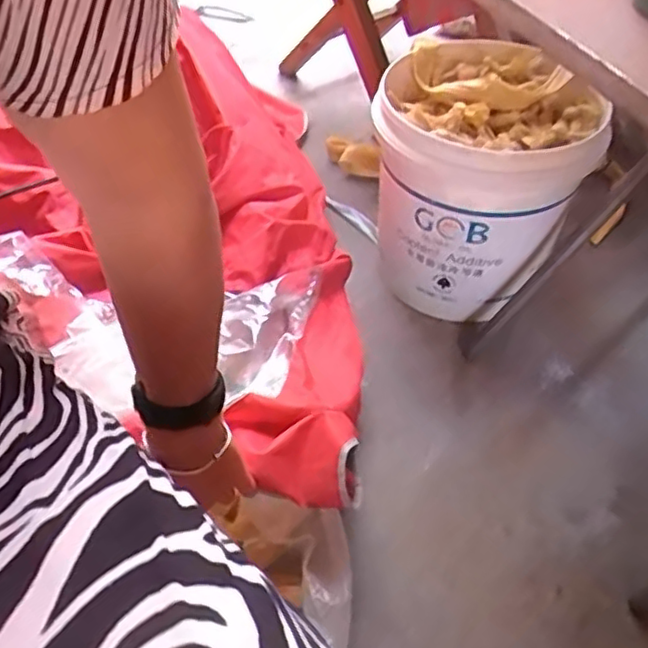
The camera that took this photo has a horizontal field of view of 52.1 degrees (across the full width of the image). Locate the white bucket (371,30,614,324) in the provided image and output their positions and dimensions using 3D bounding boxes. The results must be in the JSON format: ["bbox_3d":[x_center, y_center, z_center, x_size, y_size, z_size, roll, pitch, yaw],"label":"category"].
[{"bbox_3d":[0.205,-0.193,0.909,0.274,0.287,0.343,24,52,20],"label":"white bucket"}]

